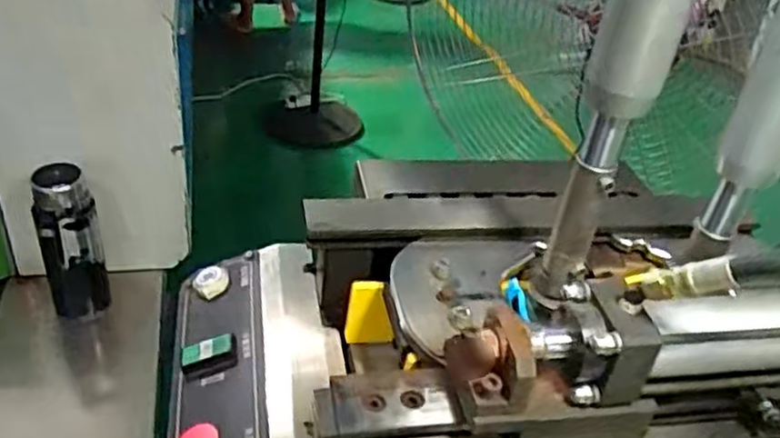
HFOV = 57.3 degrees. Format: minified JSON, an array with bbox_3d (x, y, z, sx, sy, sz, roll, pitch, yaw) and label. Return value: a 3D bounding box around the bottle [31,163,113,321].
[{"bbox_3d":[-0.464,0.039,1.039,0.082,0.237,0.067,-13,40,-26],"label":"bottle"}]

